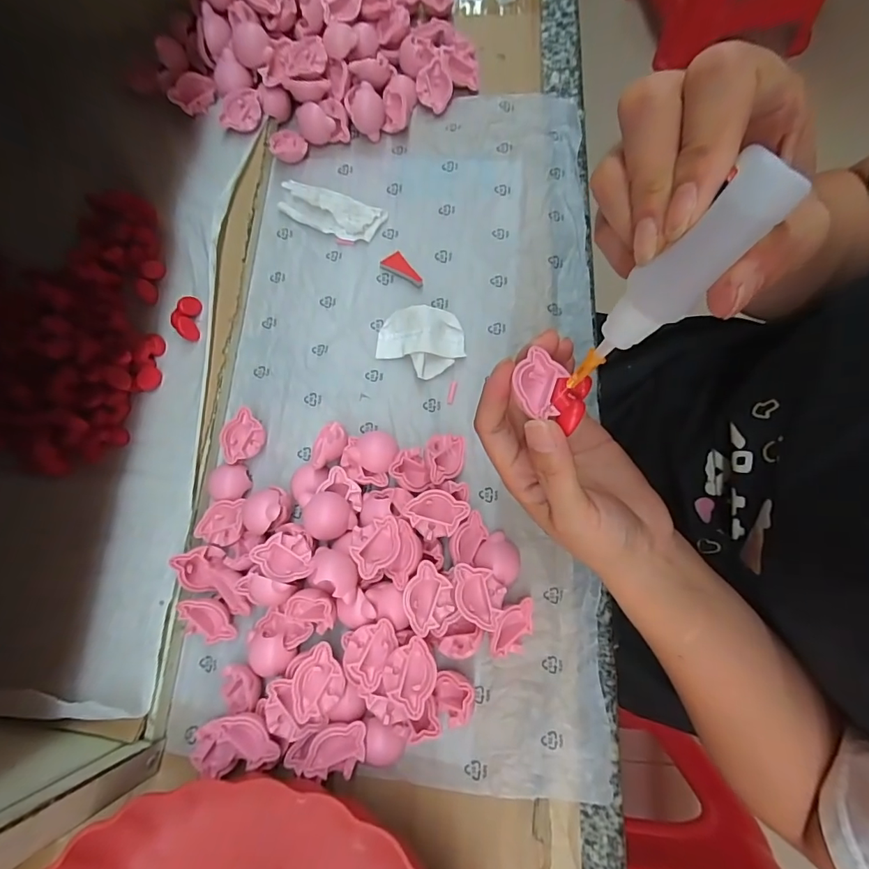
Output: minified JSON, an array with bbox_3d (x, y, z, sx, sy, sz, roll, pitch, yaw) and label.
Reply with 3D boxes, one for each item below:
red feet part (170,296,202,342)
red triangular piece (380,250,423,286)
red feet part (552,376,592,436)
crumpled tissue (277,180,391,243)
[{"bbox_3d":[-0.176,-0.082,0.327,0.018,0.011,0.031,-3,75,4],"label":"red feet part"},{"bbox_3d":[-0.023,-0.118,0.340,0.016,0.006,0.033,-39,76,-5],"label":"red triangular piece"},{"bbox_3d":[0.058,-0.015,0.199,0.014,0.006,0.025,14,77,5],"label":"red feet part"},{"bbox_3d":[-0.080,-0.170,0.351,0.082,0.007,0.030,23,79,10],"label":"crumpled tissue"}]

